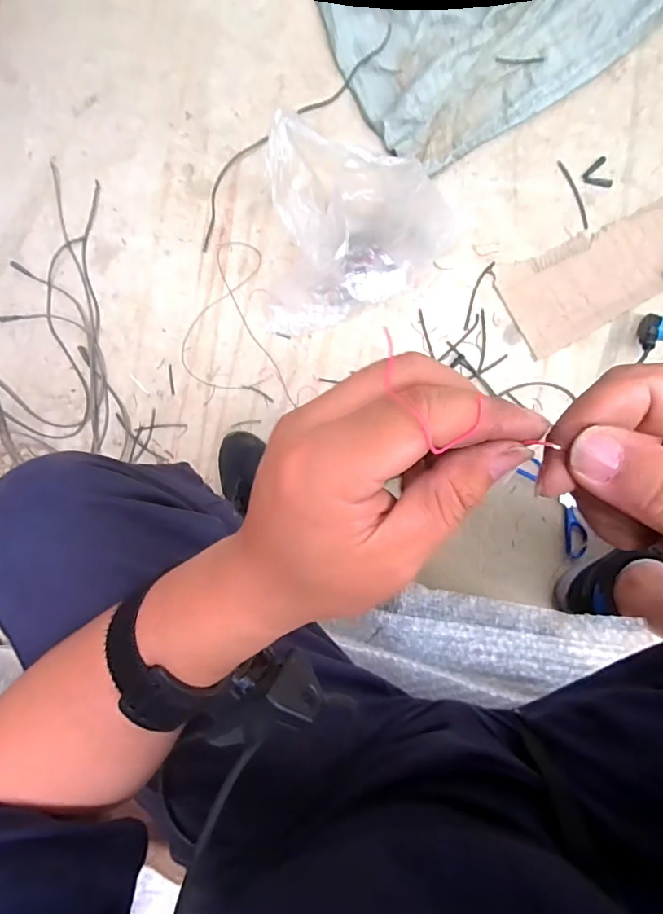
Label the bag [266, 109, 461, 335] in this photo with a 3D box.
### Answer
[{"bbox_3d":[0.035,-0.306,0.654,0.265,0.210,0.211,5,91,7],"label":"bag"}]

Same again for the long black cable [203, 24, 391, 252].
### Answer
[{"bbox_3d":[-0.079,-0.541,0.774,0.073,0.011,0.460,44,95,5],"label":"long black cable"}]

